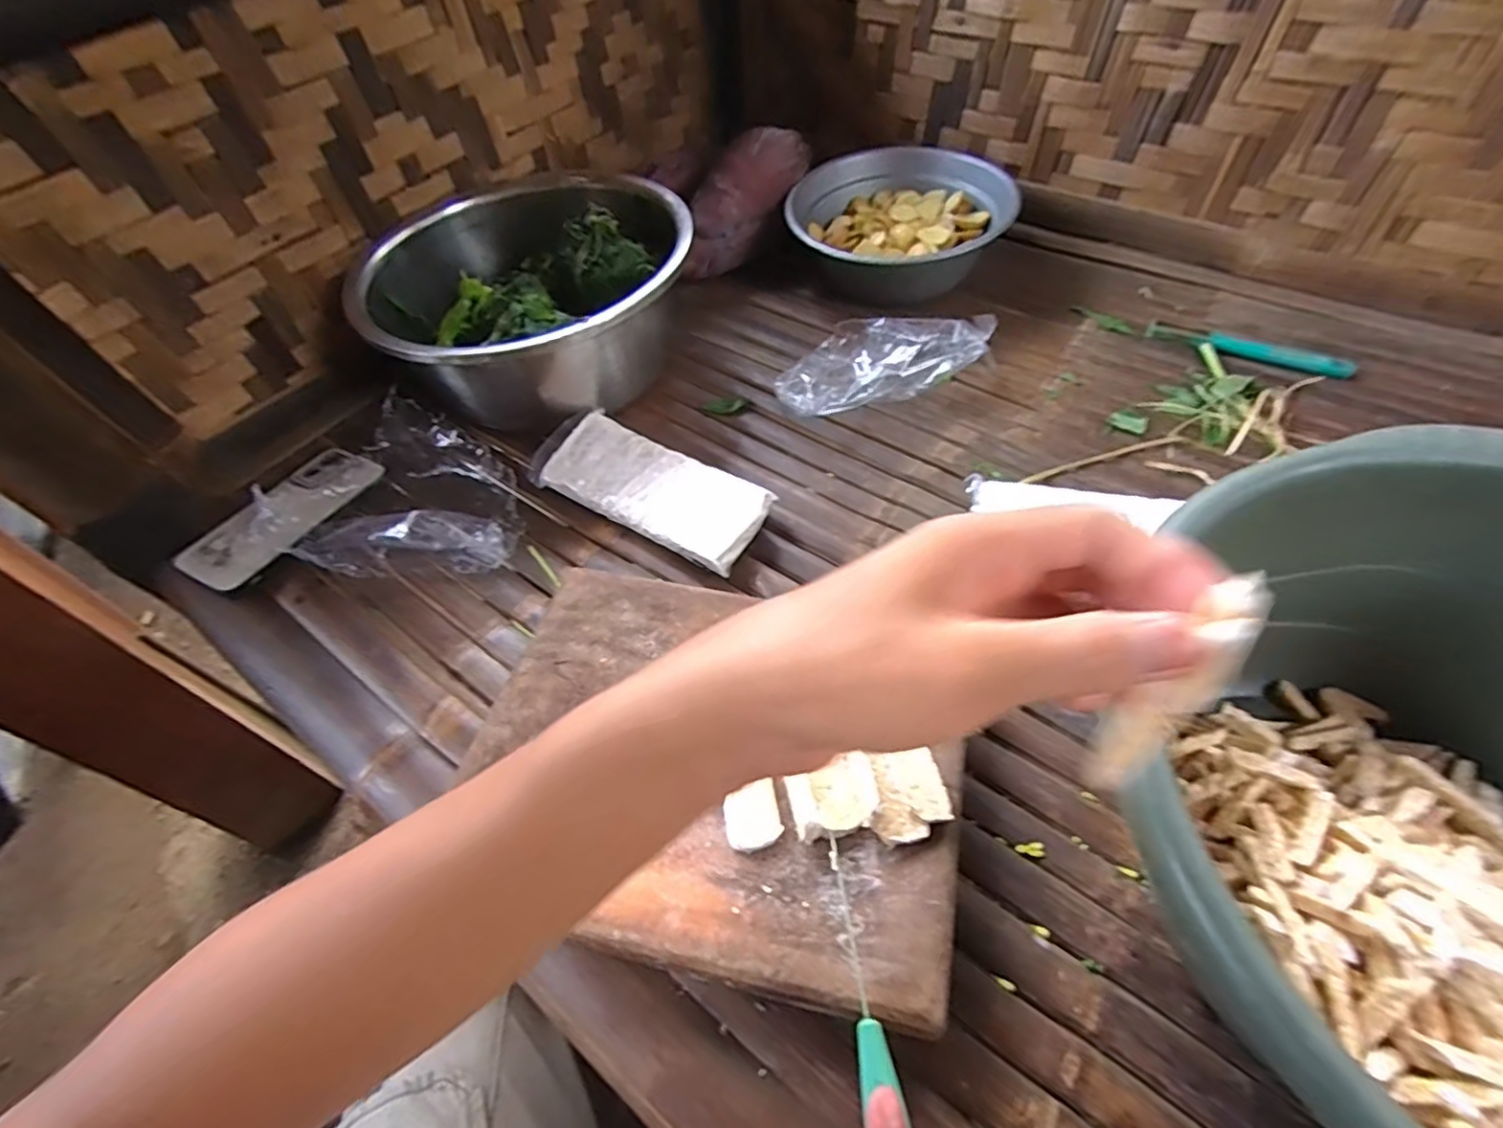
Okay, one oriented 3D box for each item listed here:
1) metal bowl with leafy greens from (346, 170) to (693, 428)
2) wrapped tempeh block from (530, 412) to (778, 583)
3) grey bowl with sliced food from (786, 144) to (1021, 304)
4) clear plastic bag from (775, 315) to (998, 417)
[{"bbox_3d":[-0.209,-0.259,0.630,0.304,0.119,0.273,2,52,7],"label":"metal bowl with leafy greens"},{"bbox_3d":[-0.088,-0.063,0.555,0.215,0.036,0.082,26,60,22],"label":"wrapped tempeh block"},{"bbox_3d":[0.162,-0.379,0.733,0.238,0.089,0.207,-9,53,-1],"label":"grey bowl with sliced food"},{"bbox_3d":[0.121,-0.197,0.620,0.201,0.054,0.088,-18,54,-8],"label":"clear plastic bag"}]

